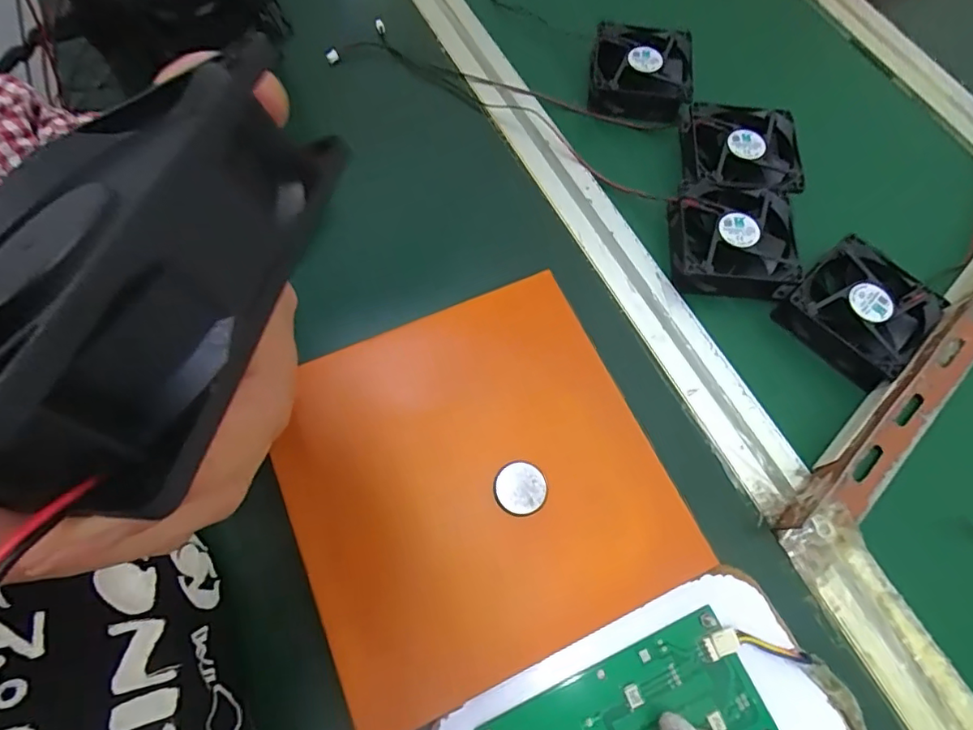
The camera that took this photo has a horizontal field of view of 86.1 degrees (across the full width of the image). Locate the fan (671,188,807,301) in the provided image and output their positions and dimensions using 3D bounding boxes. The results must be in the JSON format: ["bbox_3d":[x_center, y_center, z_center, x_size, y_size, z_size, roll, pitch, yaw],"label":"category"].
[{"bbox_3d":[0.175,-0.090,0.373,0.081,0.021,0.076,3,68,2],"label":"fan"}]

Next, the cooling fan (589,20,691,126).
[{"bbox_3d":[0.128,-0.243,0.435,0.081,0.029,0.089,8,68,3],"label":"cooling fan"}]

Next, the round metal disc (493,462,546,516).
[{"bbox_3d":[0.019,0.068,0.288,0.028,0.004,0.028,0,68,0],"label":"round metal disc"}]

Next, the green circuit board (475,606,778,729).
[{"bbox_3d":[0.068,0.178,0.251,0.133,0.007,0.065,-25,70,-9],"label":"green circuit board"}]

